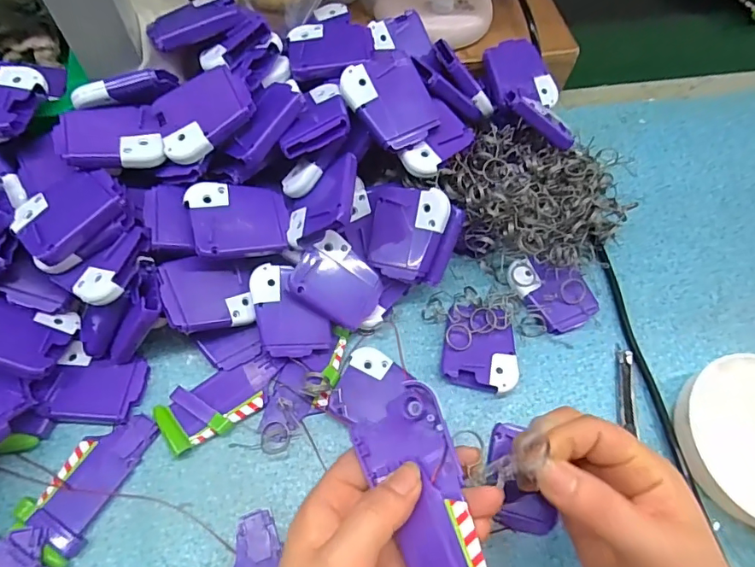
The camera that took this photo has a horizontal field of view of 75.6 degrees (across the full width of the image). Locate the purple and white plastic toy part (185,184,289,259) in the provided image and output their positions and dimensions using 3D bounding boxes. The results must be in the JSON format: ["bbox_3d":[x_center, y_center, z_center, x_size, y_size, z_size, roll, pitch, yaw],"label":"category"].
[{"bbox_3d":[-0.090,-0.043,0.319,0.060,0.007,0.050,-8,73,-24],"label":"purple and white plastic toy part"}]

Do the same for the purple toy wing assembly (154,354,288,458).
[{"bbox_3d":[-0.100,0.076,0.320,0.082,0.010,0.037,-27,68,-16],"label":"purple toy wing assembly"}]

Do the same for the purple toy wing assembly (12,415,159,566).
[{"bbox_3d":[-0.172,0.117,0.294,0.042,0.012,0.084,31,65,12],"label":"purple toy wing assembly"}]

